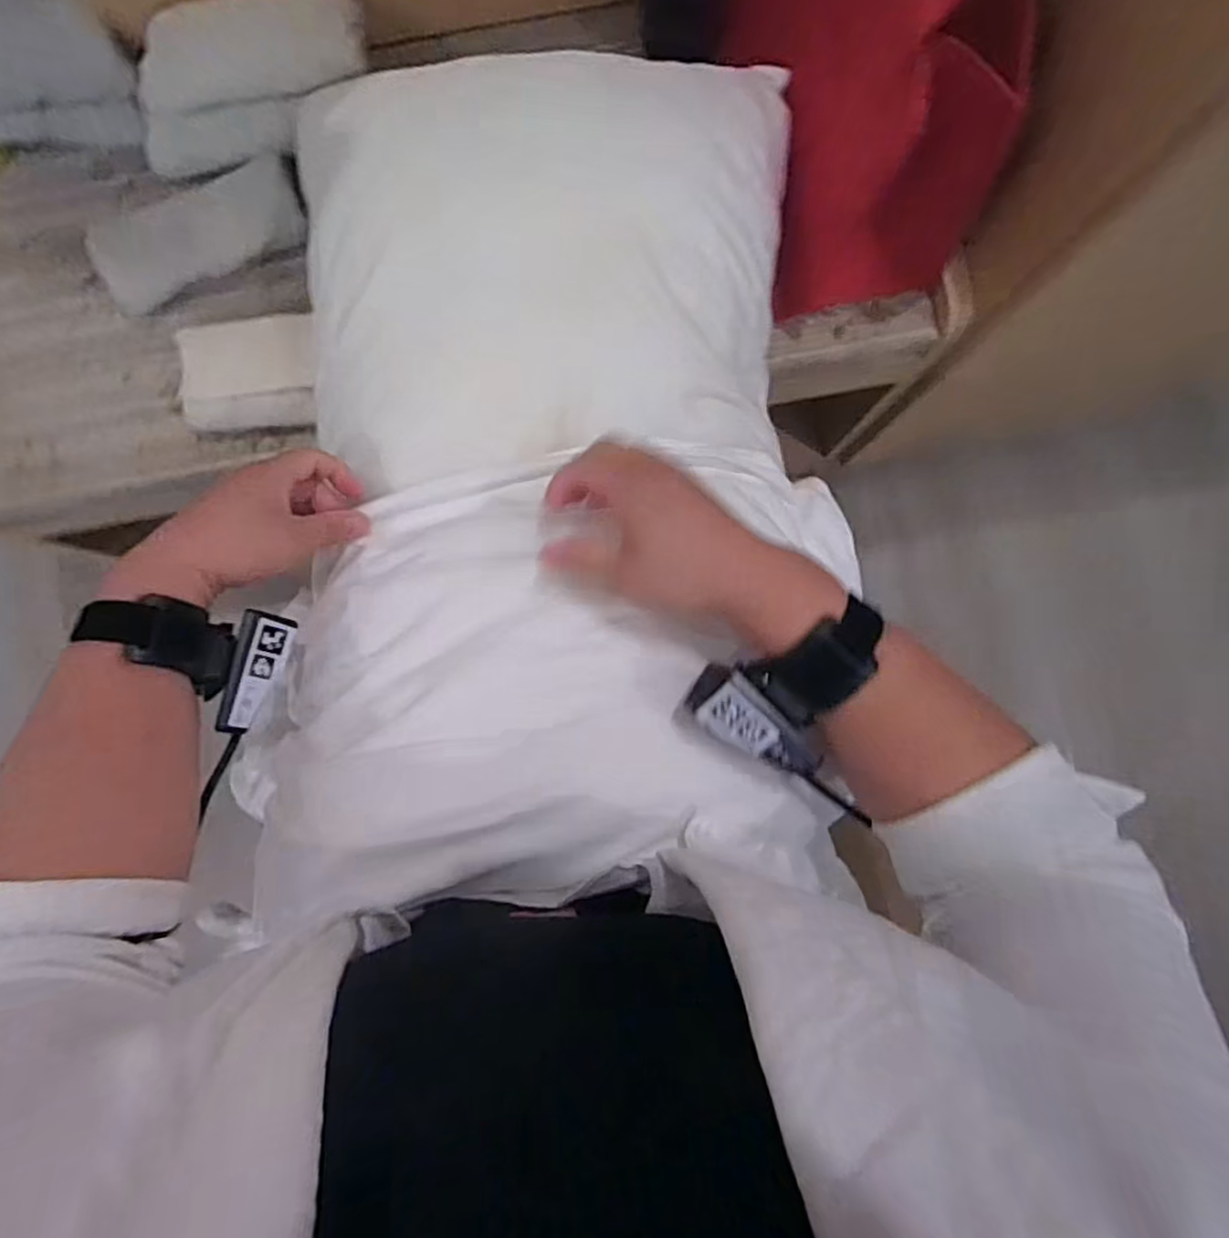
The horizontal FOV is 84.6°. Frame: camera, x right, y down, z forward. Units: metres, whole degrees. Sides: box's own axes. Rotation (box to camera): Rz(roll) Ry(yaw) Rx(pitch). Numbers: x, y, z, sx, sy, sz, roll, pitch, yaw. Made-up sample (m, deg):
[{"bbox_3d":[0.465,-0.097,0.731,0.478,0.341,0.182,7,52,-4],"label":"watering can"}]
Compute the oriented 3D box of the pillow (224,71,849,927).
[{"bbox_3d":[-0.042,-0.137,0.446,0.378,0.127,0.590,2,85,1],"label":"pillow"}]

